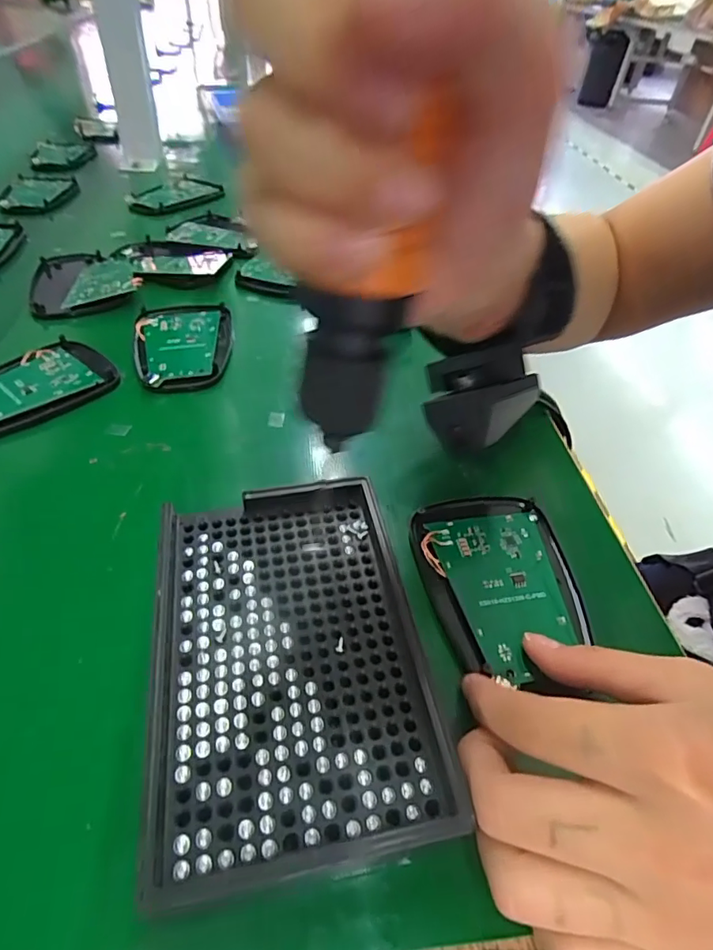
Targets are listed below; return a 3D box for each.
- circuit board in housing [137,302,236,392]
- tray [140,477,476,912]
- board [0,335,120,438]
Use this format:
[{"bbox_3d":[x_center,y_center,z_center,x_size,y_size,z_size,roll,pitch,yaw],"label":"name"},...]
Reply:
[{"bbox_3d":[-0.113,-0.088,0.339,0.061,0.007,0.095,-7,45,-12],"label":"circuit board in housing"},{"bbox_3d":[-0.024,0.062,0.189,0.093,0.023,0.136,-8,47,-9],"label":"tray"},{"bbox_3d":[-0.194,-0.050,0.300,0.064,0.007,0.095,35,51,27],"label":"board"}]

